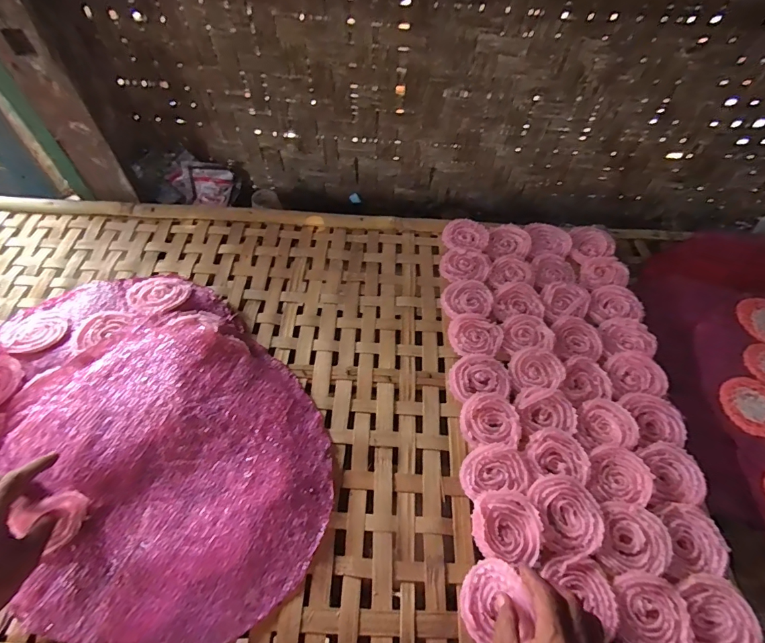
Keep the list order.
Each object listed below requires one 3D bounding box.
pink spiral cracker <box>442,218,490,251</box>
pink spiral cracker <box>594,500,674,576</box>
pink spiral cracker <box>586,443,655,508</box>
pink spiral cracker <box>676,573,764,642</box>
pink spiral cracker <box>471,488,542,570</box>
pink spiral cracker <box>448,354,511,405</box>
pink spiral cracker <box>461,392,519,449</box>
[{"bbox_3d":[0.142,-0.150,0.694,0.075,0.008,0.067,9,57,4],"label":"pink spiral cracker"},{"bbox_3d":[0.276,0.237,0.444,0.068,0.012,0.072,20,58,11],"label":"pink spiral cracker"},{"bbox_3d":[0.277,0.177,0.477,0.067,0.009,0.064,1,58,-1],"label":"pink spiral cracker"},{"bbox_3d":[0.339,0.295,0.409,0.066,0.013,0.070,-2,57,-3],"label":"pink spiral cracker"},{"bbox_3d":[0.136,0.224,0.447,0.069,0.012,0.072,6,57,2],"label":"pink spiral cracker"},{"bbox_3d":[0.130,0.075,0.551,0.079,0.009,0.068,-6,57,-6],"label":"pink spiral cracker"},{"bbox_3d":[0.136,0.122,0.516,0.070,0.008,0.066,1,58,-1],"label":"pink spiral cracker"}]

